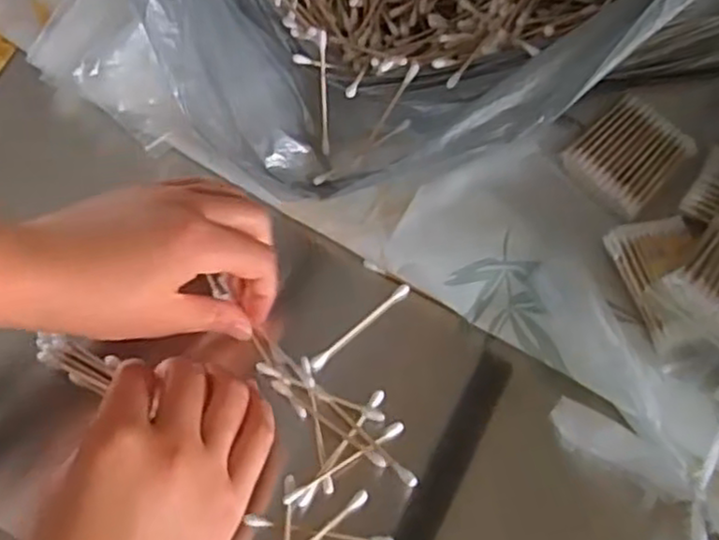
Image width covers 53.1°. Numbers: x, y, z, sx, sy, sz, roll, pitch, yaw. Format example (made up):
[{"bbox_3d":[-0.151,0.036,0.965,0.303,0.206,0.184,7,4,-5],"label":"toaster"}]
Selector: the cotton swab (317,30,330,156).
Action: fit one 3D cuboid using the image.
[{"bbox_3d":[-0.021,-0.104,0.423,0.005,0.070,0.006,-2,20,-3],"label":"cotton swab"}]

